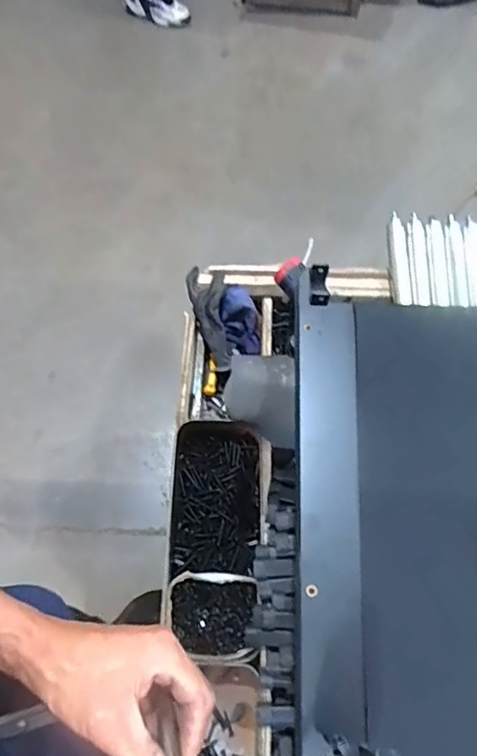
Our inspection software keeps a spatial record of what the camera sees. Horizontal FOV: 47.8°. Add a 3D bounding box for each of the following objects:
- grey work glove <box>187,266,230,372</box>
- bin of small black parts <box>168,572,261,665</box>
[{"bbox_3d":[-0.043,-0.107,0.918,0.065,0.044,0.186,-13,83,-3],"label":"grey work glove"},{"bbox_3d":[-0.036,0.316,0.716,0.119,0.055,0.103,3,68,1],"label":"bin of small black parts"}]

